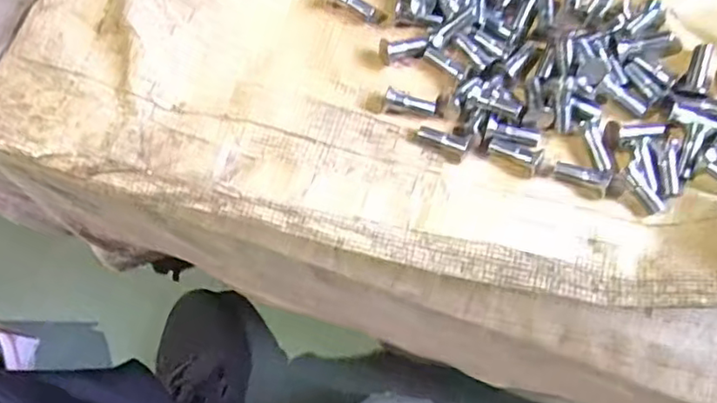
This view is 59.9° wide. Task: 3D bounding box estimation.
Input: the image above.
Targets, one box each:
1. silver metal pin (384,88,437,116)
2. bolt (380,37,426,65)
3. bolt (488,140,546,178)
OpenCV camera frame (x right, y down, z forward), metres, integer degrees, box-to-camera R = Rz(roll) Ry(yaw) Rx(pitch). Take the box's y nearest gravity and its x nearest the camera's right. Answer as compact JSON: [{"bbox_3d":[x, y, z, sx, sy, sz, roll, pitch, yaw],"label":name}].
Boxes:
[{"bbox_3d":[0.035,-0.066,0.418,0.035,0.013,0.010,14,71,-9],"label":"silver metal pin"},{"bbox_3d":[0.031,-0.105,0.435,0.032,0.010,0.013,-3,70,0],"label":"bolt"},{"bbox_3d":[0.102,-0.030,0.403,0.035,0.013,0.017,20,72,8],"label":"bolt"}]

